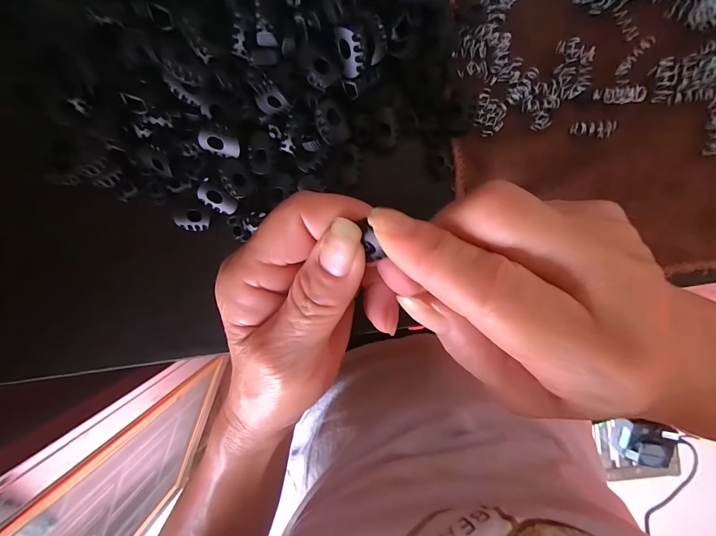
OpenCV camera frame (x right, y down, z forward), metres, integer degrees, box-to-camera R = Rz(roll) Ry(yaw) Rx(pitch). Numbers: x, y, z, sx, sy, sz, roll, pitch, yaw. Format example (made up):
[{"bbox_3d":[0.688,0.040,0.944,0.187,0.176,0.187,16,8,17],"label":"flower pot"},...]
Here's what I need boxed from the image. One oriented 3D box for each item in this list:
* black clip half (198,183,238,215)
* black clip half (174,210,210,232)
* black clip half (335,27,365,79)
[{"bbox_3d":[-0.077,-0.038,0.189,0.021,0.006,0.013,33,98,1],"label":"black clip half"},{"bbox_3d":[-0.094,-0.027,0.195,0.018,0.004,0.012,1,96,5],"label":"black clip half"},{"bbox_3d":[-0.004,-0.100,0.160,0.012,0.004,0.020,10,142,21],"label":"black clip half"}]

